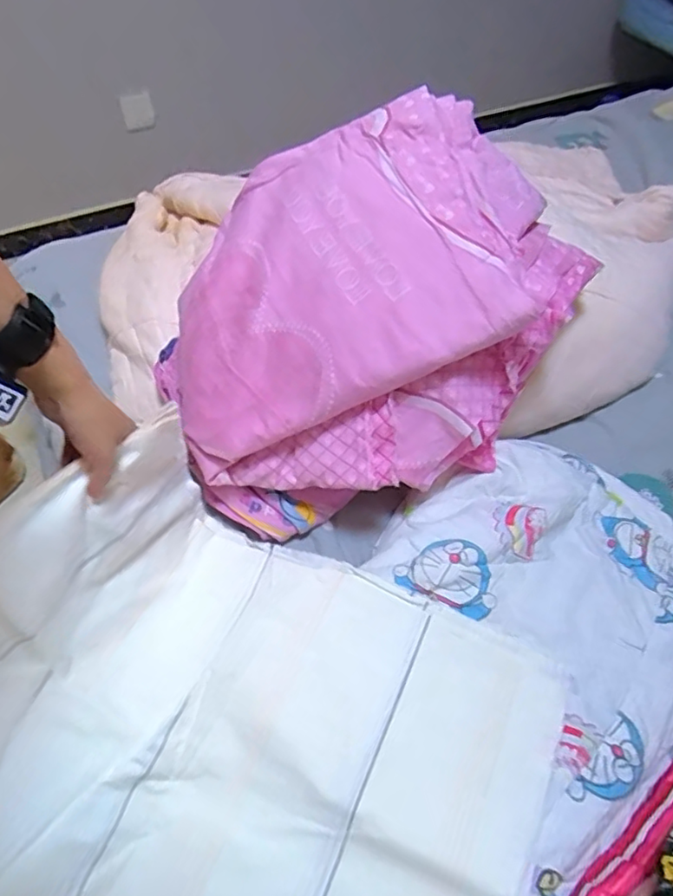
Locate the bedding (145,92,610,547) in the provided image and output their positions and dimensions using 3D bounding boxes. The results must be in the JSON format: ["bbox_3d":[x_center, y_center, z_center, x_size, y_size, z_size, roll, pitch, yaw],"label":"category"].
[{"bbox_3d":[0.038,-0.152,0.735,0.512,0.322,0.362,-15,55,-9],"label":"bedding"}]

